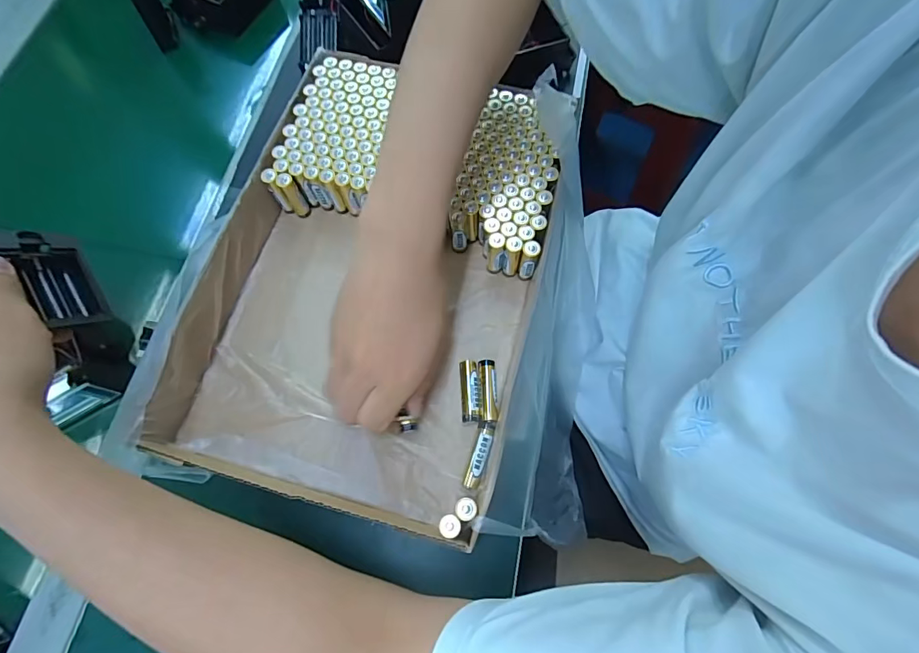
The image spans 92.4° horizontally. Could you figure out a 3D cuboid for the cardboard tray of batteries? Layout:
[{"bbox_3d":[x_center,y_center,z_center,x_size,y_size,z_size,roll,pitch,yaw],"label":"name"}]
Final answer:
[{"bbox_3d":[-0.064,-0.049,0.373,0.253,0.053,0.371,16,71,6],"label":"cardboard tray of batteries"}]

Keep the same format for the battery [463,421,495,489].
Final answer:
[{"bbox_3d":[0.015,0.098,0.336,0.013,0.014,0.049,14,71,5],"label":"battery"}]

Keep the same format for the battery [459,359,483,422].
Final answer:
[{"bbox_3d":[0.009,0.051,0.354,0.016,0.013,0.049,-3,70,-1],"label":"battery"}]

